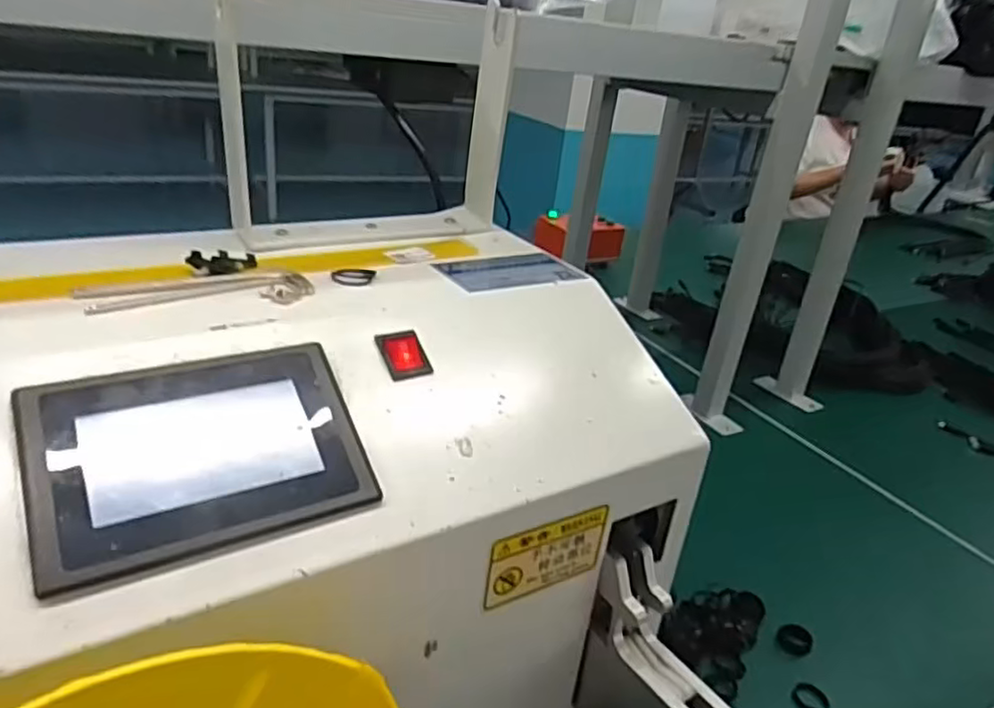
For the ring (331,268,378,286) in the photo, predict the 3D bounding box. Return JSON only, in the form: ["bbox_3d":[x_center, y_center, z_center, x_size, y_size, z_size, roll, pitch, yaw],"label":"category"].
[{"bbox_3d":[-0.094,-0.051,0.446,0.029,0.004,0.028,2,26,-13],"label":"ring"}]

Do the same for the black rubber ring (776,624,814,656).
[{"bbox_3d":[0.262,0.253,0.596,0.023,0.018,0.029,-1,27,-18],"label":"black rubber ring"}]

